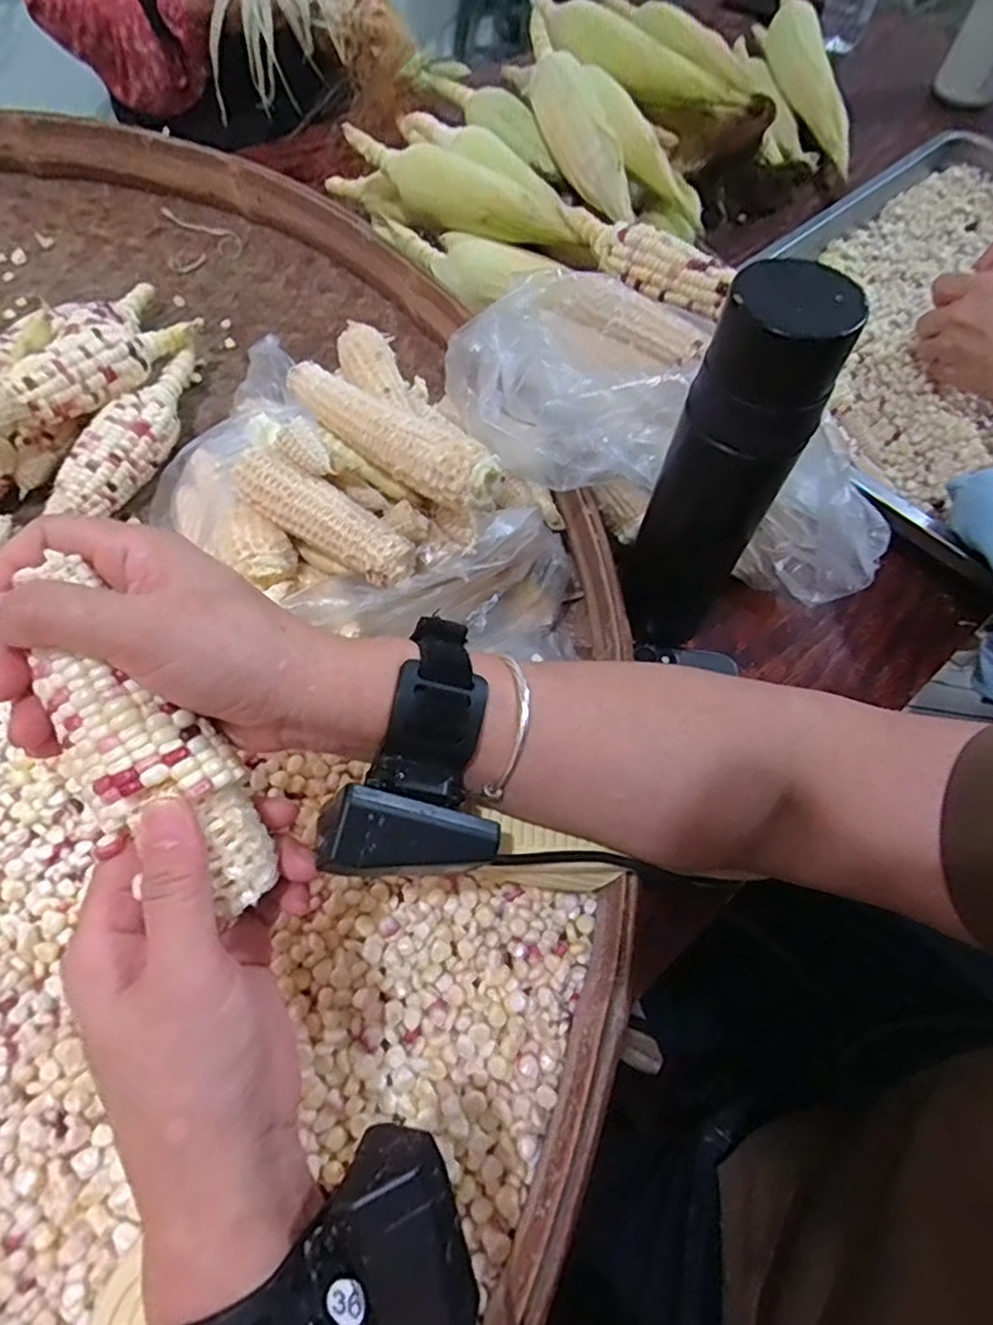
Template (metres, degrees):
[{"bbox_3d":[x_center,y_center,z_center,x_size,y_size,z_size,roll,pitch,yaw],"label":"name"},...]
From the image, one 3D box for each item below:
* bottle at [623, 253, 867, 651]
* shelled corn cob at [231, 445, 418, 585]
[{"bbox_3d":[0.124,-0.096,0.389,0.061,0.246,0.065,23,64,9],"label":"bottle"},{"bbox_3d":[-0.096,-0.078,0.375,0.108,0.042,0.031,31,68,15],"label":"shelled corn cob"}]

